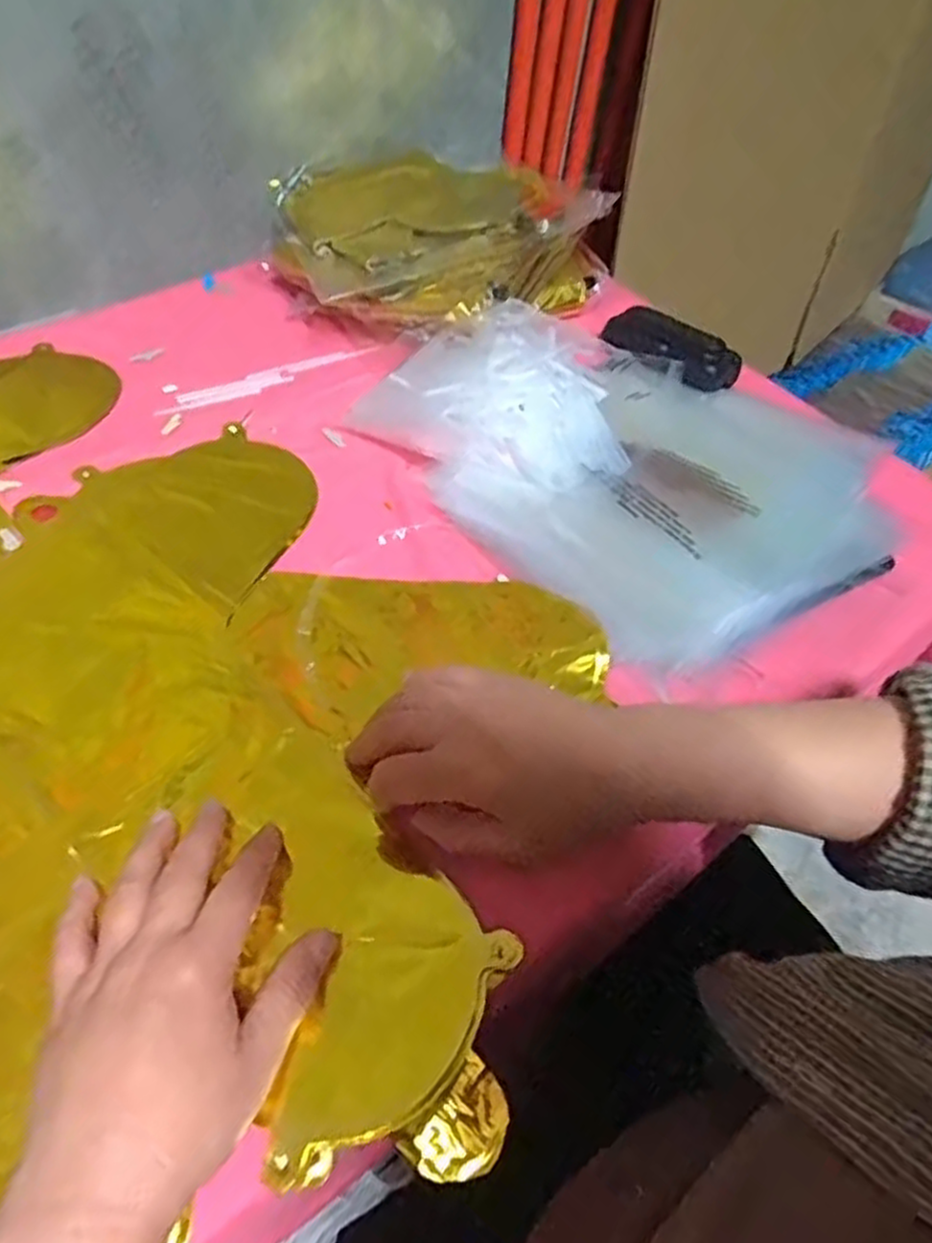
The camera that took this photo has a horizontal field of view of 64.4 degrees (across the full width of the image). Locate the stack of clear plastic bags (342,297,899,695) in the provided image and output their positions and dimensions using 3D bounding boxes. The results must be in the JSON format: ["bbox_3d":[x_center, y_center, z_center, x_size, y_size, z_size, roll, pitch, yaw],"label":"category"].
[{"bbox_3d":[0.119,-0.123,0.499,0.263,0.058,0.309,-30,56,-22],"label":"stack of clear plastic bags"}]

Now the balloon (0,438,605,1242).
[{"bbox_3d":[-0.130,0.076,0.376,0.397,0.034,0.378,30,57,23],"label":"balloon"}]

